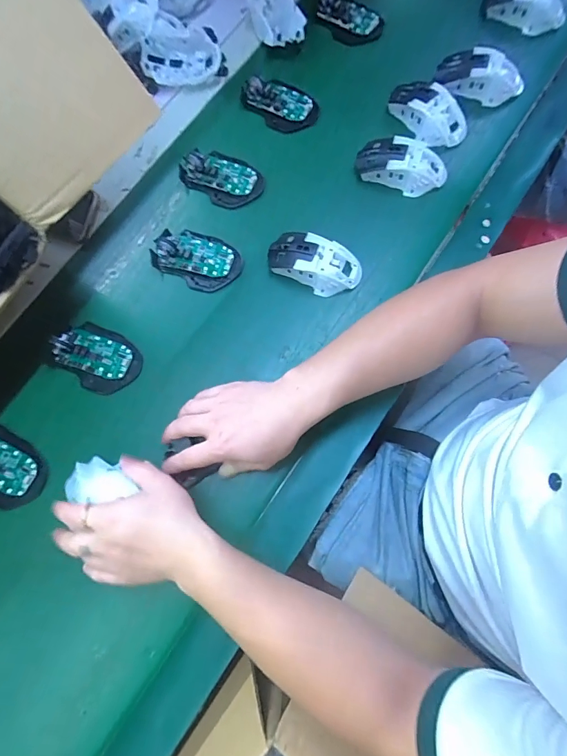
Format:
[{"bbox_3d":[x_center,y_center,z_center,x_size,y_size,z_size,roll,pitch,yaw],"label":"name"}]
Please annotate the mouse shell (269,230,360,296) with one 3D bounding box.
[{"bbox_3d":[0.039,-0.146,0.492,0.118,0.039,0.063,27,78,7],"label":"mouse shell"}]

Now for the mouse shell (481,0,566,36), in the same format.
[{"bbox_3d":[0.342,-0.532,0.564,0.117,0.044,0.057,36,79,8],"label":"mouse shell"}]

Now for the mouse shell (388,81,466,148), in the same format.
[{"bbox_3d":[0.195,-0.361,0.533,0.057,0.034,0.115,-35,79,-7],"label":"mouse shell"}]

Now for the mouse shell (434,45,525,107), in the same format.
[{"bbox_3d":[0.271,-0.415,0.539,0.118,0.030,0.061,15,77,4],"label":"mouse shell"}]

